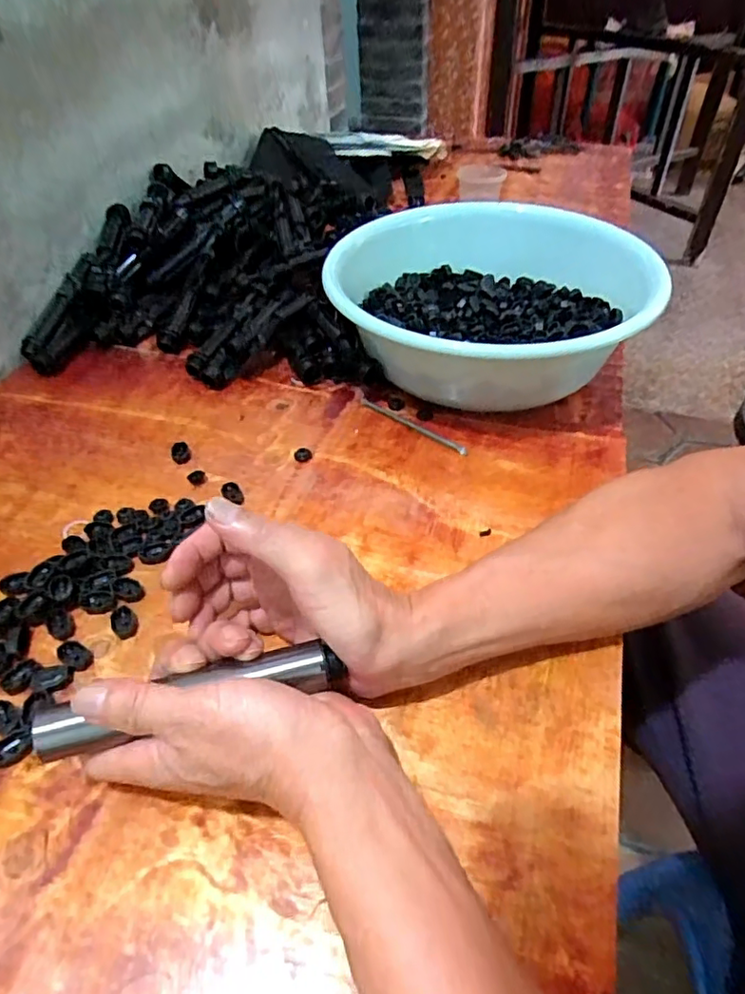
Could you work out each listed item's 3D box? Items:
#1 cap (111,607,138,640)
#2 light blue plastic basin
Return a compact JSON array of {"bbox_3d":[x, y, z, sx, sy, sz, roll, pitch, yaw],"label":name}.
[{"bbox_3d":[-0.161,0.080,0.368,0.016,0.004,0.024,-24,50,-20],"label":"cap"},{"bbox_3d":[0.104,-0.179,0.552,0.276,0.106,0.284,-1,46,1],"label":"light blue plastic basin"}]

